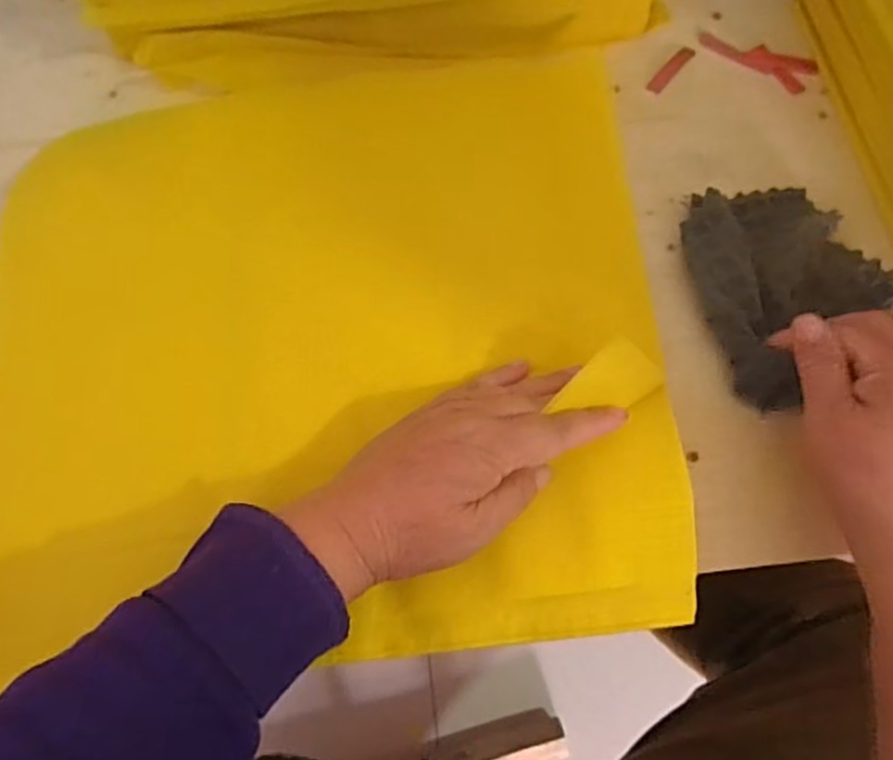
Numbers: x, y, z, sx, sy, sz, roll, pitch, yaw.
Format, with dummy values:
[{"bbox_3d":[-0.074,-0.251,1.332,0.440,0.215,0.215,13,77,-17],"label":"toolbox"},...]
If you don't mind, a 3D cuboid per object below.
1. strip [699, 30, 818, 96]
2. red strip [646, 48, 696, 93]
[{"bbox_3d":[0.211,-0.222,0.447,0.077,0.008,0.027,37,75,12],"label":"strip"},{"bbox_3d":[0.152,-0.211,0.445,0.010,0.004,0.049,38,75,12],"label":"red strip"}]

